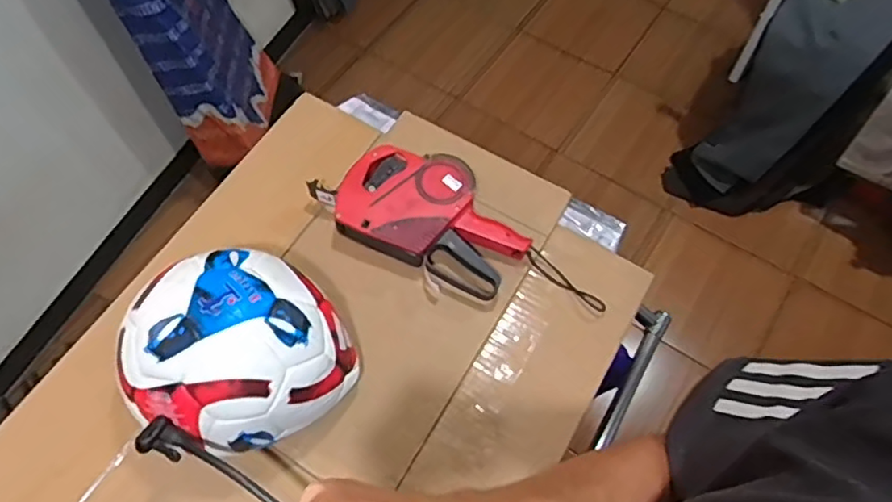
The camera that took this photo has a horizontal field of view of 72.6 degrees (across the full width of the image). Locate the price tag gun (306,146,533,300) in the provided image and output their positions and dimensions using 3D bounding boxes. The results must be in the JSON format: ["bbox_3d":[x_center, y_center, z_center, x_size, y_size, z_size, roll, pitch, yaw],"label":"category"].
[{"bbox_3d":[-0.027,-0.050,0.713,0.244,0.050,0.130,21,64,12],"label":"price tag gun"}]

